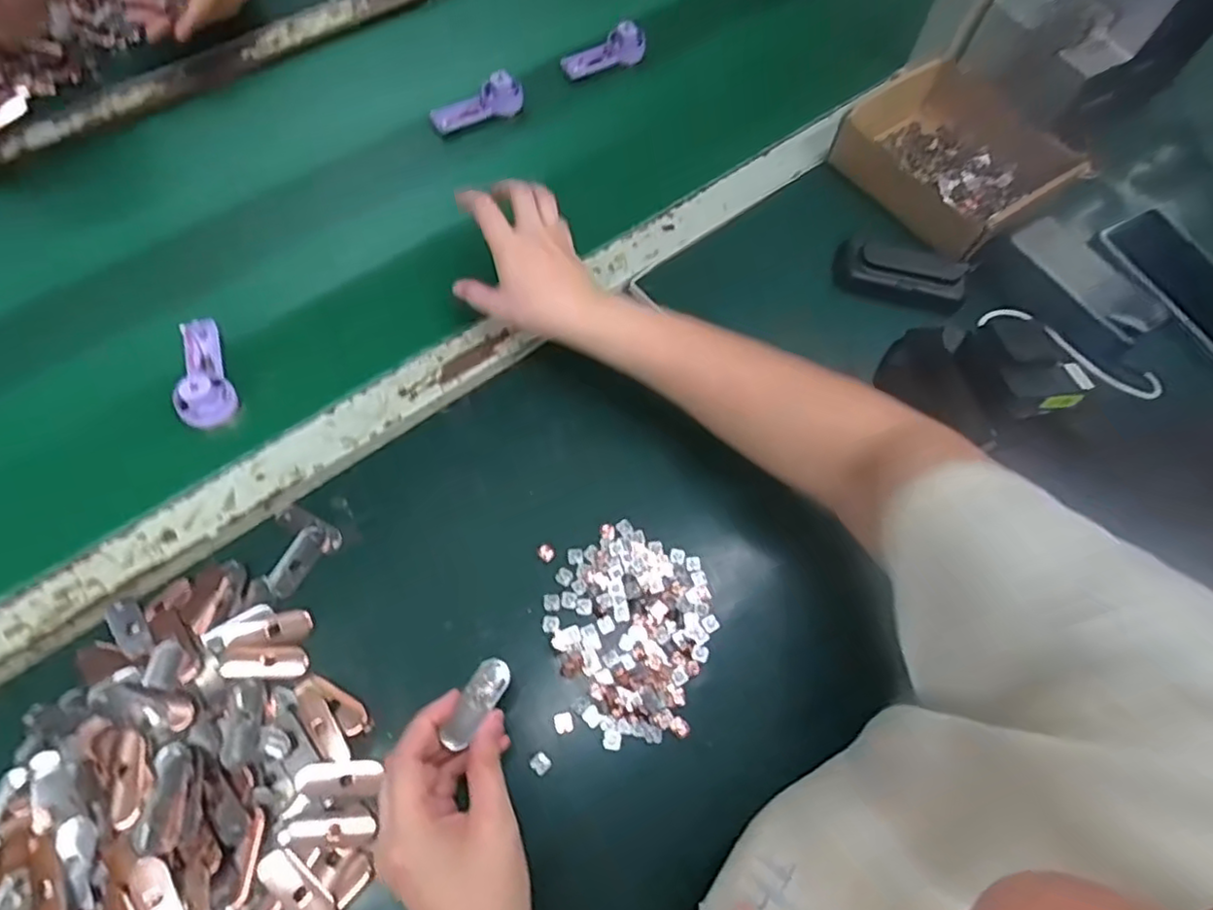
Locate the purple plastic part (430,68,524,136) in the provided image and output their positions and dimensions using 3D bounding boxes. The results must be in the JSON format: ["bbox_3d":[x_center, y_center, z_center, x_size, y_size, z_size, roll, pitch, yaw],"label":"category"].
[{"bbox_3d":[-0.128,-0.350,0.656,0.094,0.028,0.037,-28,68,-15],"label":"purple plastic part"}]

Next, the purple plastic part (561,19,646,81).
[{"bbox_3d":[-0.004,-0.423,0.694,0.092,0.030,0.028,-27,68,-15],"label":"purple plastic part"}]

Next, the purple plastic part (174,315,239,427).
[{"bbox_3d":[-0.312,-0.067,0.512,0.037,0.025,0.096,-19,66,-12],"label":"purple plastic part"}]

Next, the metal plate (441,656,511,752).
[{"bbox_3d":[-0.071,0.136,0.367,0.019,0.008,0.048,27,65,10],"label":"metal plate"}]

